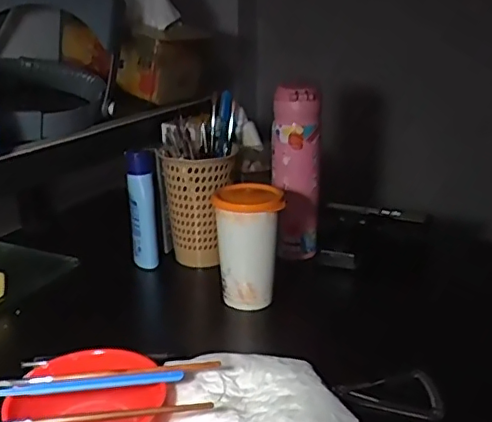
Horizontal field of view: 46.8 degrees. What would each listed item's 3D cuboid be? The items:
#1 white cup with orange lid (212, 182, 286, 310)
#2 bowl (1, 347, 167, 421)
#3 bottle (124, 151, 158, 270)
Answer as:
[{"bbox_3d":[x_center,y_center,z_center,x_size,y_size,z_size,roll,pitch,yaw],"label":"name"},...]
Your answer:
[{"bbox_3d":[0.004,0.039,0.629,0.070,0.124,0.078,3,20,9],"label":"white cup with orange lid"},{"bbox_3d":[-0.116,0.142,0.407,0.102,0.044,0.086,-14,24,-33],"label":"bowl"},{"bbox_3d":[-0.130,-0.004,0.712,0.032,0.146,0.035,-3,20,-8],"label":"bottle"}]

